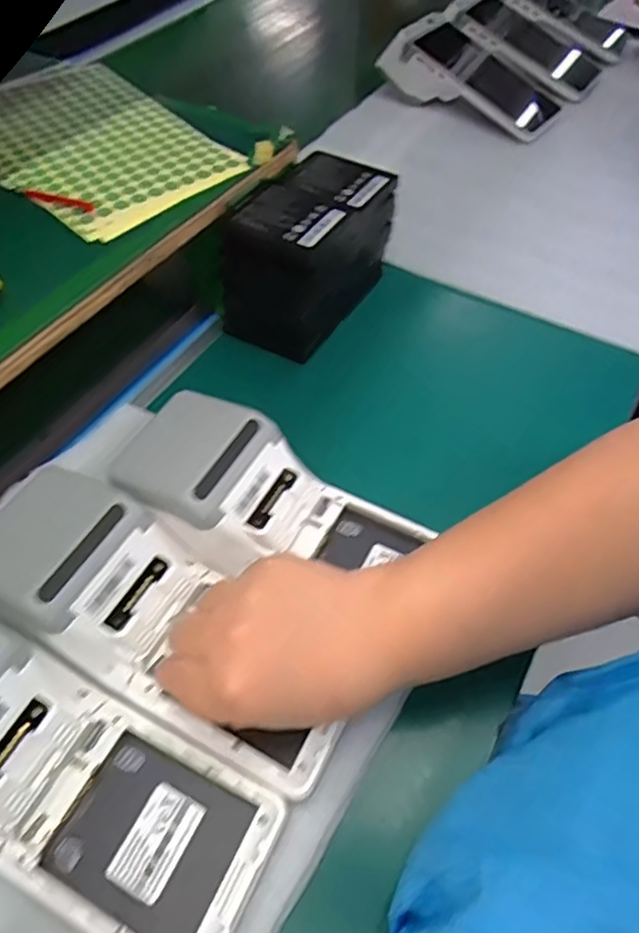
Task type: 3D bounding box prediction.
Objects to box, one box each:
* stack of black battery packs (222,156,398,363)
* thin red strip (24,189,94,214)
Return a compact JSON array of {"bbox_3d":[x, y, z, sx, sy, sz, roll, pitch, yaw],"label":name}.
[{"bbox_3d":[-0.006,-0.164,0.468,0.082,0.099,0.135,27,58,18],"label":"stack of black battery packs"},{"bbox_3d":[-0.165,-0.169,0.391,0.052,0.004,0.007,19,56,13],"label":"thin red strip"}]

